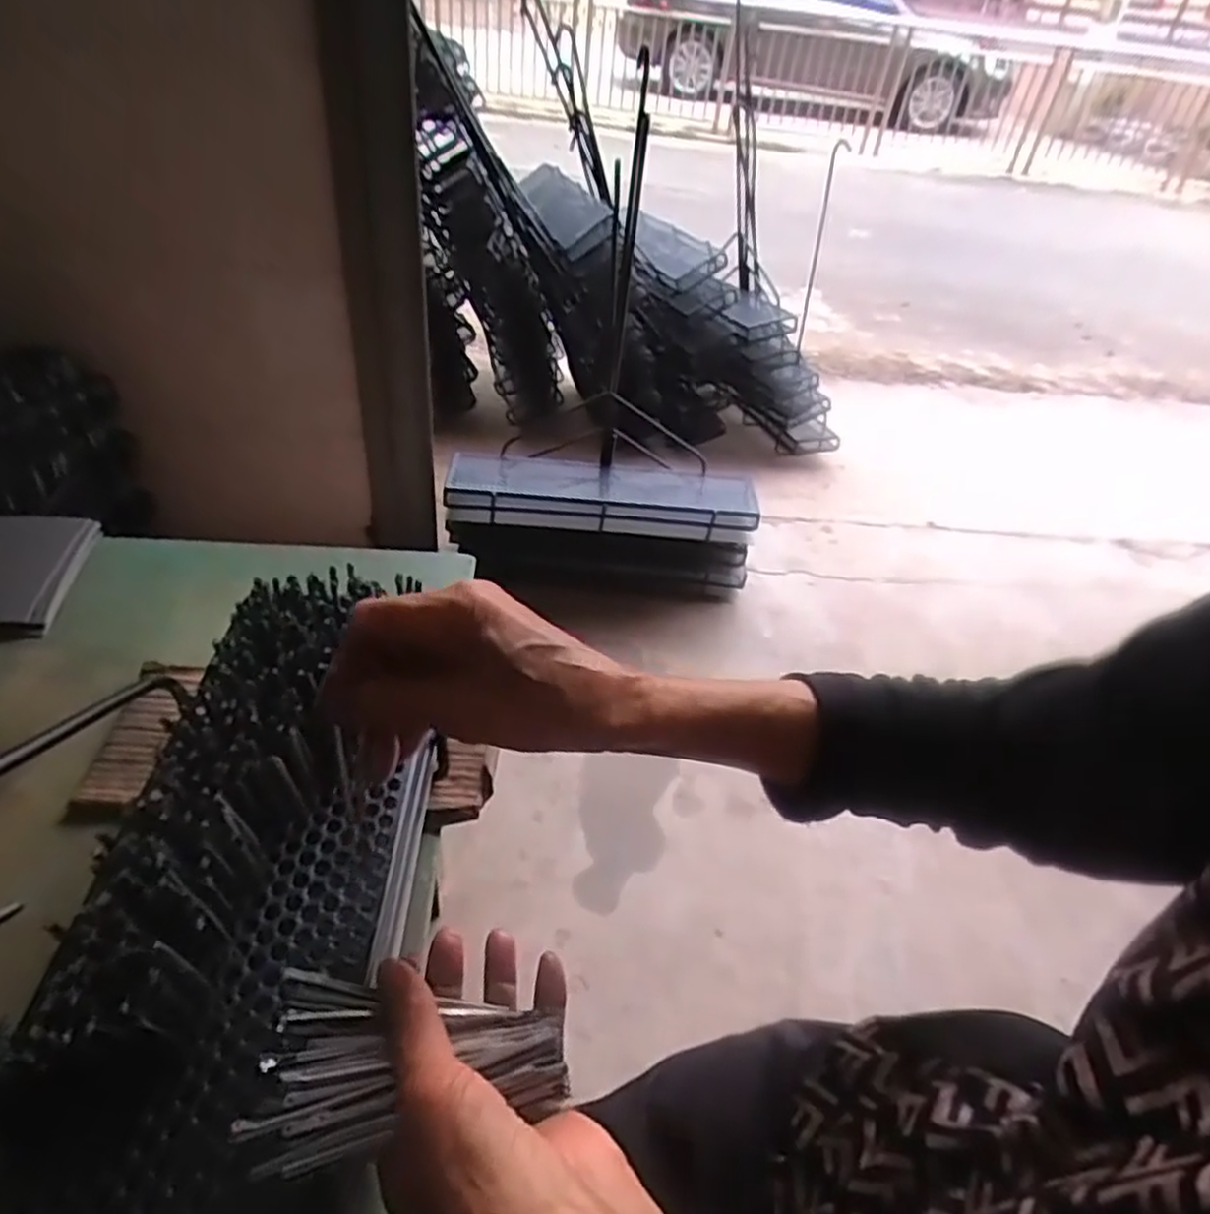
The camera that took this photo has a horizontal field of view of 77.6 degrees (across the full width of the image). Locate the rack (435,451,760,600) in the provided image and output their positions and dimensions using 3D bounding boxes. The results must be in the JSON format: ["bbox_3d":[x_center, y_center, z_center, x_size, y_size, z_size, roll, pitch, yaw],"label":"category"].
[{"bbox_3d":[-0.006,-0.167,1.616,0.633,0.258,0.175,5,41,-3],"label":"rack"}]

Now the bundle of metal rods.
[{"bbox_3d":[-0.077,0.184,0.300,0.120,0.021,0.068,5,41,-3],"label":"bundle of metal rods"}]

